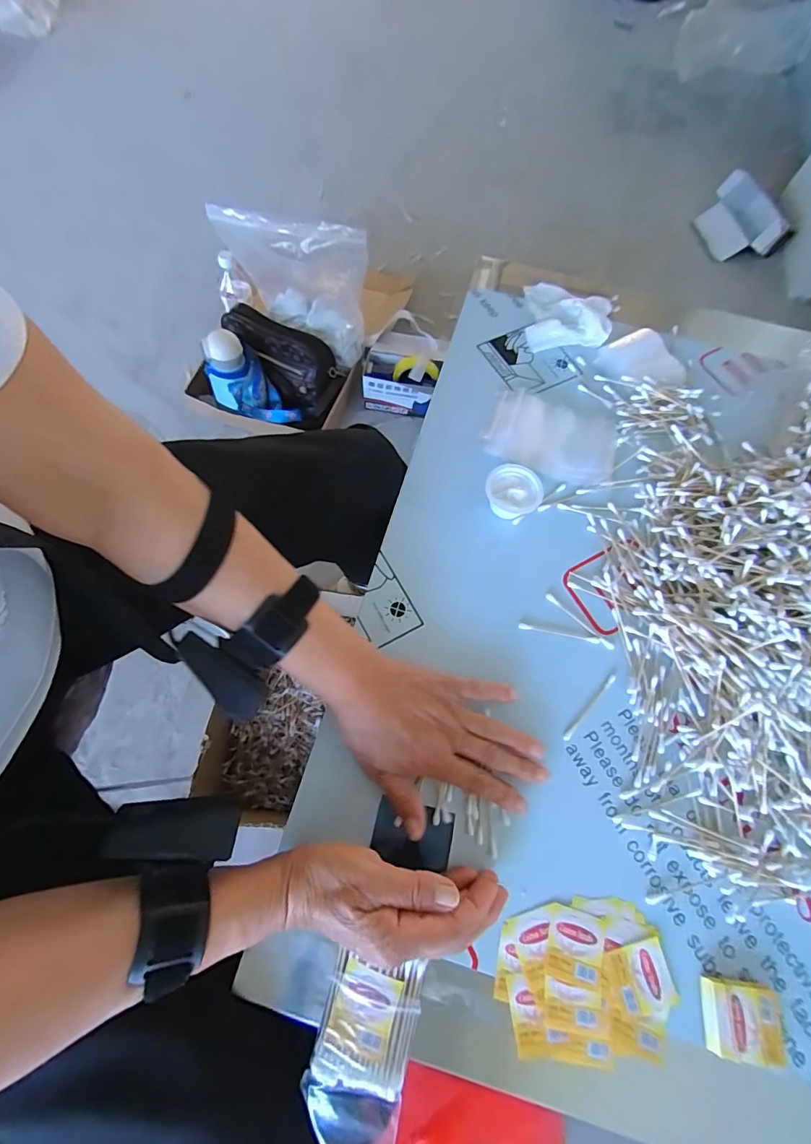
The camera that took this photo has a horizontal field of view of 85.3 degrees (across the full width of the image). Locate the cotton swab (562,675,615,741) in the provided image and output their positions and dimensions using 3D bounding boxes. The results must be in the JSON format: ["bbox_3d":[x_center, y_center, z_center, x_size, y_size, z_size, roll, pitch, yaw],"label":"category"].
[{"bbox_3d":[0.159,0.116,0.379,0.005,0.004,0.072,42,75,14],"label":"cotton swab"}]

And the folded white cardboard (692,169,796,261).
[{"bbox_3d":[0.977,-1.022,1.294,0.162,0.029,0.272,-32,80,31],"label":"folded white cardboard"}]

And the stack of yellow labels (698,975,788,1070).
[{"bbox_3d":[0.232,0.308,0.301,0.052,0.016,0.042,10,70,4],"label":"stack of yellow labels"}]

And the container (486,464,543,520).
[{"bbox_3d":[0.107,-0.079,0.437,0.053,0.025,0.047,19,71,7],"label":"container"}]

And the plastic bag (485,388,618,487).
[{"bbox_3d":[0.155,-0.145,0.470,0.138,0.011,0.093,20,71,7],"label":"plastic bag"}]

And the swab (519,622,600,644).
[{"bbox_3d":[0.140,0.056,0.400,0.074,0.004,0.006,10,70,4],"label":"swab"}]

